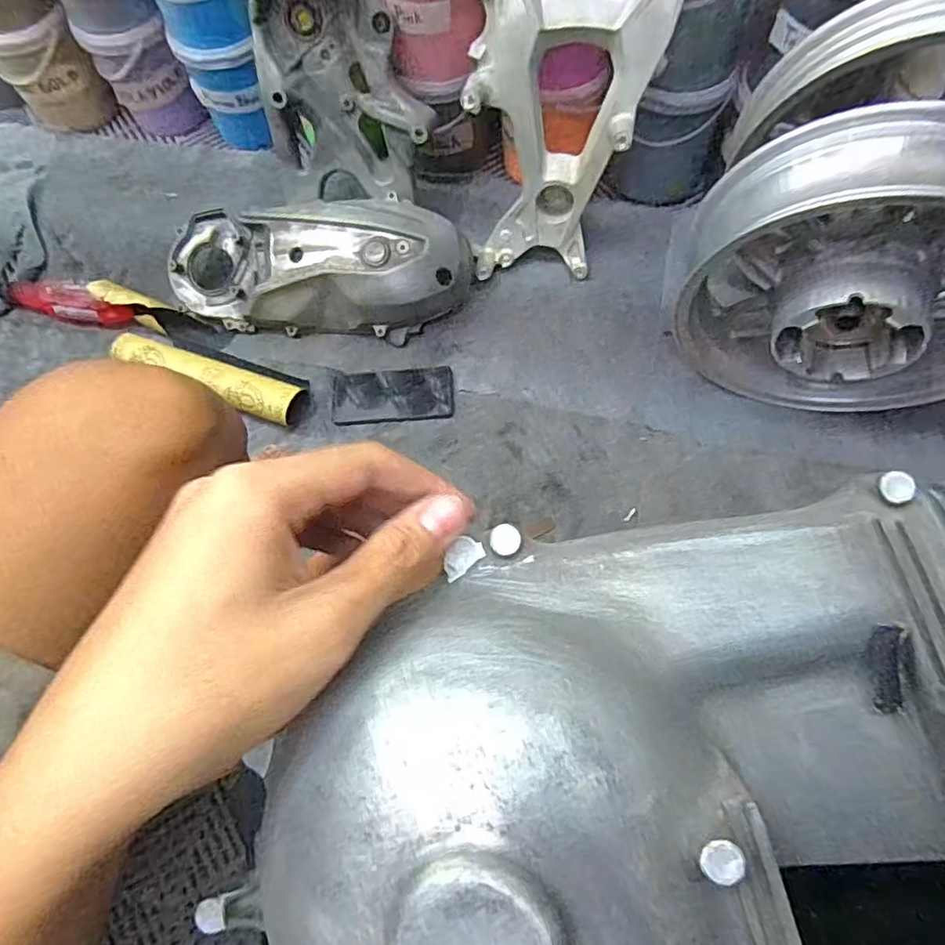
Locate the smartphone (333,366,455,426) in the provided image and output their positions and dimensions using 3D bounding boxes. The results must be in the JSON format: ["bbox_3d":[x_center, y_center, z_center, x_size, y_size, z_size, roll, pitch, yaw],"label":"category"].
[{"bbox_3d":[-0.110,-0.107,0.846,0.167,0.008,0.079,-4,69,0],"label":"smartphone"}]

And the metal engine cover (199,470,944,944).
[{"bbox_3d":[0.122,0.072,0.194,0.408,0.065,0.163,-18,69,-6],"label":"metal engine cover"}]

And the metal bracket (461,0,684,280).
[{"bbox_3d":[0.110,-0.428,0.769,0.235,0.363,0.080,6,46,4],"label":"metal bracket"}]

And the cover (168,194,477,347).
[{"bbox_3d":[-0.218,-0.285,0.845,0.424,0.127,0.151,5,69,4],"label":"cover"}]

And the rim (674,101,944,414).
[{"bbox_3d":[0.425,-0.208,0.680,0.347,0.336,0.171,15,70,8],"label":"rim"}]

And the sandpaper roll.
[{"bbox_3d":[-0.367,-0.129,0.834,0.284,0.052,0.061,17,71,8],"label":"sandpaper roll"}]

